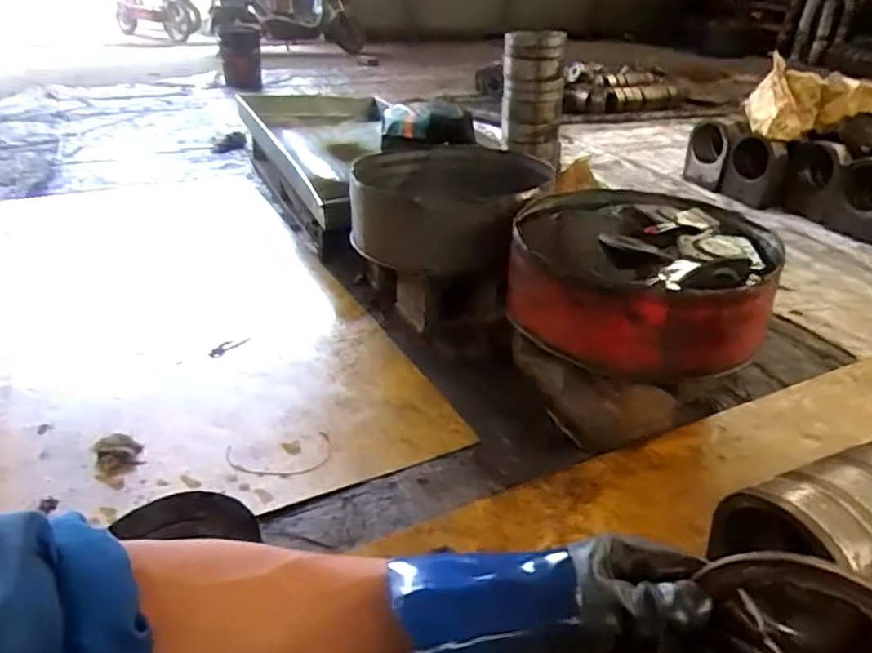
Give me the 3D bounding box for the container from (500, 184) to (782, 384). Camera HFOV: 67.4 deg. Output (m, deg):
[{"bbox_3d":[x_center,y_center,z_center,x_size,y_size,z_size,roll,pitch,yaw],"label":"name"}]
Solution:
[{"bbox_3d":[0.465,-0.119,1.520,0.563,0.208,0.534,12,31,16],"label":"container"}]

